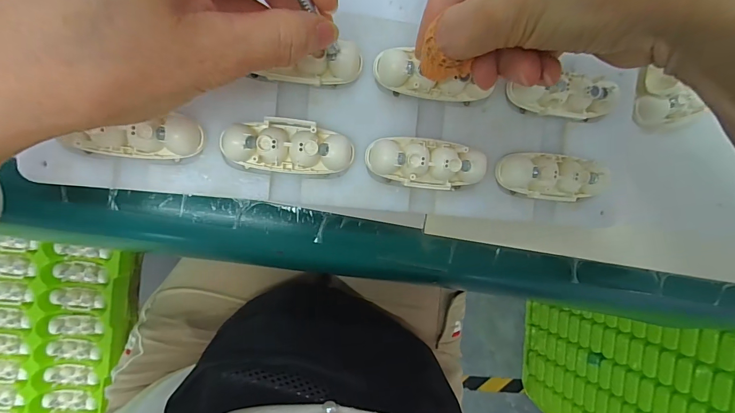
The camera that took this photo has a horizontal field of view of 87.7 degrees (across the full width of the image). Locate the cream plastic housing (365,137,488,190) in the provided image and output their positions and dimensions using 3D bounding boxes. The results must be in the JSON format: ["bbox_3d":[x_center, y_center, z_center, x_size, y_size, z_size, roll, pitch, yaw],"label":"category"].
[{"bbox_3d":[0.031,-0.023,0.200,0.062,0.016,0.025,6,94,-10],"label":"cream plastic housing"}]

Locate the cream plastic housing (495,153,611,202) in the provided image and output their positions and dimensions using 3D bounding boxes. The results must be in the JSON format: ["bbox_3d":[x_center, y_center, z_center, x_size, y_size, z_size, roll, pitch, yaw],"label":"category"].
[{"bbox_3d":[0.103,-0.016,0.213,0.062,0.017,0.024,5,94,-10],"label":"cream plastic housing"}]

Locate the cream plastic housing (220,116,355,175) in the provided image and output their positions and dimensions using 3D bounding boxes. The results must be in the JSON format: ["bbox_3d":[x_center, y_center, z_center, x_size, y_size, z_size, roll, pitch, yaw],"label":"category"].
[{"bbox_3d":[-0.038,-0.030,0.189,0.061,0.016,0.026,4,94,-10],"label":"cream plastic housing"}]

